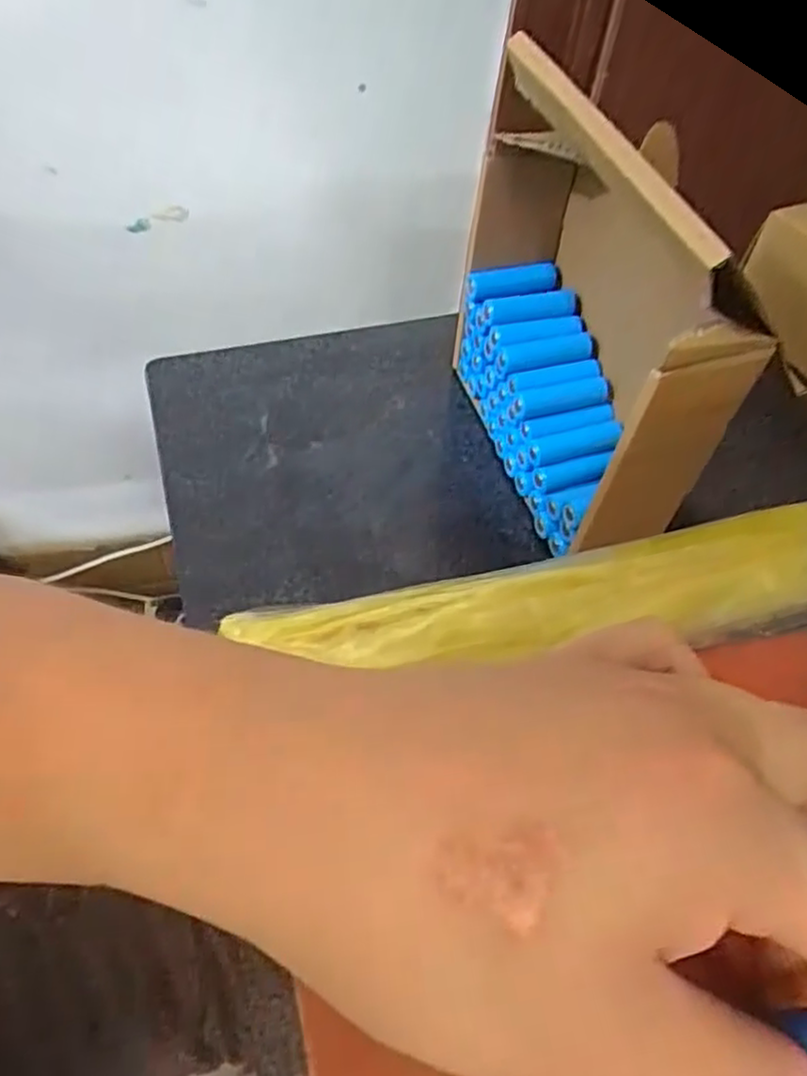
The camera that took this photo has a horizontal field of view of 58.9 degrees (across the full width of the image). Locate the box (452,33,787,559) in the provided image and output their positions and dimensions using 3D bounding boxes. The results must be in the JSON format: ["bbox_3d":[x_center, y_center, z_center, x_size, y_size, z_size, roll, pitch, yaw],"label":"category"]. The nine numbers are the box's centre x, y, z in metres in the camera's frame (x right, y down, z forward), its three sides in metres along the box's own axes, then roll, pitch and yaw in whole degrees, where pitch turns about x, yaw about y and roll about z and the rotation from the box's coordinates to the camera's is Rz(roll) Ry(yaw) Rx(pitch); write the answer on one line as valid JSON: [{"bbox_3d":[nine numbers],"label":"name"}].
[{"bbox_3d":[0.091,-0.098,0.346,0.067,0.163,0.167,-13,54,-15],"label":"box"}]

